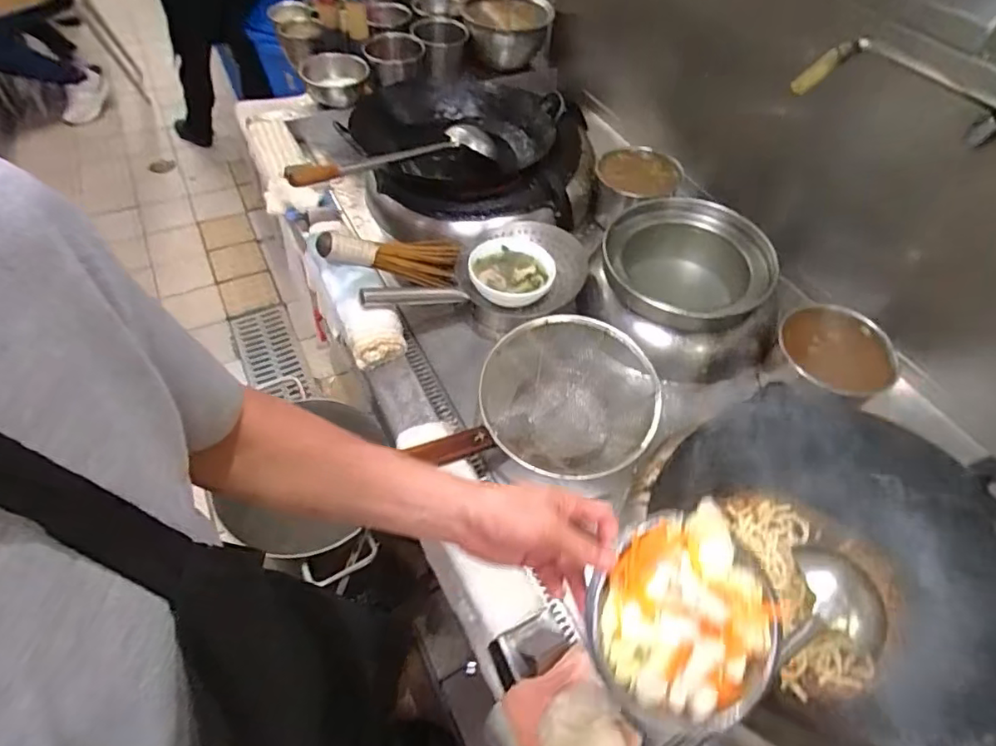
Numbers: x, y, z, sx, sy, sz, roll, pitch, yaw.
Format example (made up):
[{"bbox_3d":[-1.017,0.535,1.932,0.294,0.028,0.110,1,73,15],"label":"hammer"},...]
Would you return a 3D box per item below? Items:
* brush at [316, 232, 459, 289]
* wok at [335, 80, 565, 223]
[{"bbox_3d":[-0.204,-0.223,1.068,0.266,0.053,0.098,4,49,-31],"label":"brush"},{"bbox_3d":[-0.098,-0.532,1.261,0.469,0.109,0.431,-1,53,-4],"label":"wok"}]

